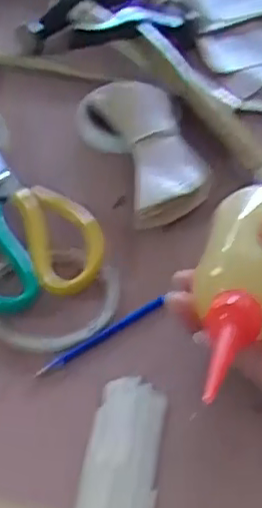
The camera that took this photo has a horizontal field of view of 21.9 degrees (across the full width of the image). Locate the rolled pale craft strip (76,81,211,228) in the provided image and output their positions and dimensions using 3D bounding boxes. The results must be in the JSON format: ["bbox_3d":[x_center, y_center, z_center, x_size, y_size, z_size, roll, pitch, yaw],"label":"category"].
[{"bbox_3d":[0.013,-0.086,0.560,0.078,0.036,0.160,-17,51,-15],"label":"rolled pale craft strip"}]

